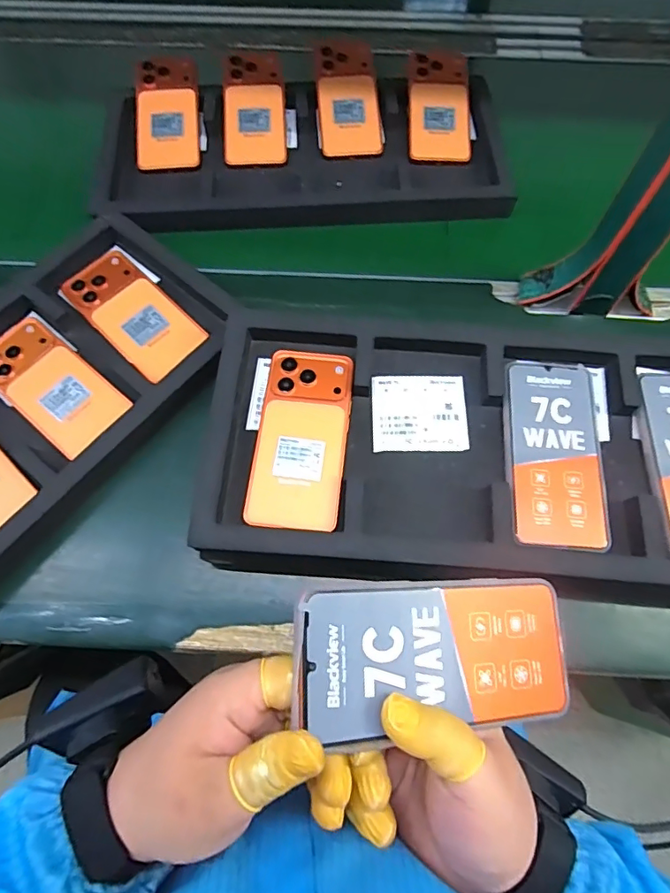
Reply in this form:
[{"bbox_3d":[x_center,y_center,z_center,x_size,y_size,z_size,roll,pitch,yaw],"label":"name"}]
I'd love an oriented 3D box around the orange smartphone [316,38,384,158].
[{"bbox_3d":[0.017,-0.438,0.628,0.073,0.006,0.161,-4,82,-1],"label":"orange smartphone"}]

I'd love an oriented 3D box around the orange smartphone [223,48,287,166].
[{"bbox_3d":[-0.100,-0.425,0.623,0.076,0.017,0.167,-2,79,0],"label":"orange smartphone"}]

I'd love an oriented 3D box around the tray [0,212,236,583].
[{"bbox_3d":[-0.305,-0.015,0.456,0.227,0.058,0.483,38,71,15],"label":"tray"}]

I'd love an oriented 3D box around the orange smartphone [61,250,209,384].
[{"bbox_3d":[-0.203,-0.136,0.508,0.163,0.018,0.075,42,72,17],"label":"orange smartphone"}]

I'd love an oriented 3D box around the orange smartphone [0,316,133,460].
[{"bbox_3d":[-0.273,-0.060,0.480,0.162,0.012,0.075,38,71,15],"label":"orange smartphone"}]

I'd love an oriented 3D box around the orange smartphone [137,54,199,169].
[{"bbox_3d":[-0.207,-0.413,0.619,0.074,0.007,0.161,-3,81,-6],"label":"orange smartphone"}]

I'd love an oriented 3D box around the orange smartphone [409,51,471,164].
[{"bbox_3d":[0.132,-0.427,0.629,0.075,0.010,0.157,2,78,3],"label":"orange smartphone"}]

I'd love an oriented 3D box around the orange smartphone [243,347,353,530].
[{"bbox_3d":[-0.028,-0.010,0.425,0.076,0.016,0.157,6,66,2],"label":"orange smartphone"}]

